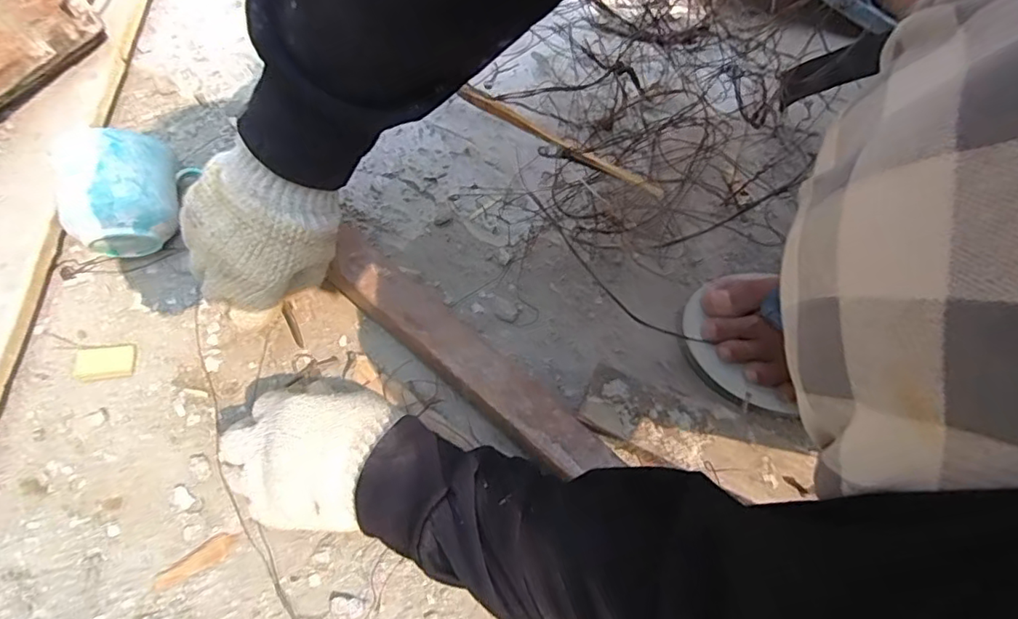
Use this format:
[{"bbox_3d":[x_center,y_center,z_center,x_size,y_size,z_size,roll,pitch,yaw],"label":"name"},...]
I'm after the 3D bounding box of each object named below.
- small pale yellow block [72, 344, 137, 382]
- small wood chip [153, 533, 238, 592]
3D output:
[{"bbox_3d":[-0.303,0.039,0.420,0.045,0.004,0.025,-6,75,-4],"label":"small pale yellow block"},{"bbox_3d":[-0.214,0.174,0.385,0.056,0.004,0.017,-35,79,-11],"label":"small wood chip"}]

